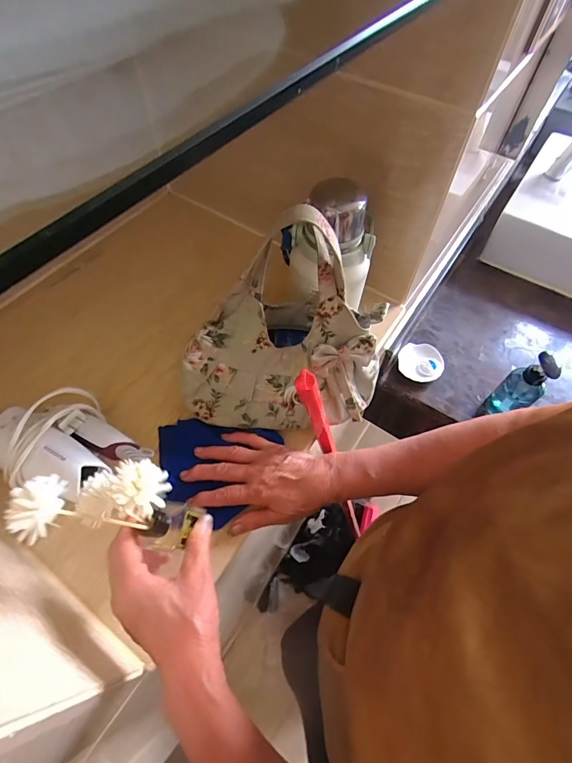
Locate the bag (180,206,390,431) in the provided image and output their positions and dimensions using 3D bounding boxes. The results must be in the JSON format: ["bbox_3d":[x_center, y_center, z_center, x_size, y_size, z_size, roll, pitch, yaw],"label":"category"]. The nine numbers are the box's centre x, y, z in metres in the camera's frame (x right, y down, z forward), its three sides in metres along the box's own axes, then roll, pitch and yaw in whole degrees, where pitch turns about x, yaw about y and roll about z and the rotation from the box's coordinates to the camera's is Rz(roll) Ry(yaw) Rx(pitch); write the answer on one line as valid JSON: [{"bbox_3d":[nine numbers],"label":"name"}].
[{"bbox_3d":[-0.001,-0.053,0.425,0.243,0.206,0.125,-1,58,-2],"label":"bag"}]

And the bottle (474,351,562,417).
[{"bbox_3d":[0.405,0.010,0.667,0.058,0.172,0.049,25,60,13],"label":"bottle"}]

